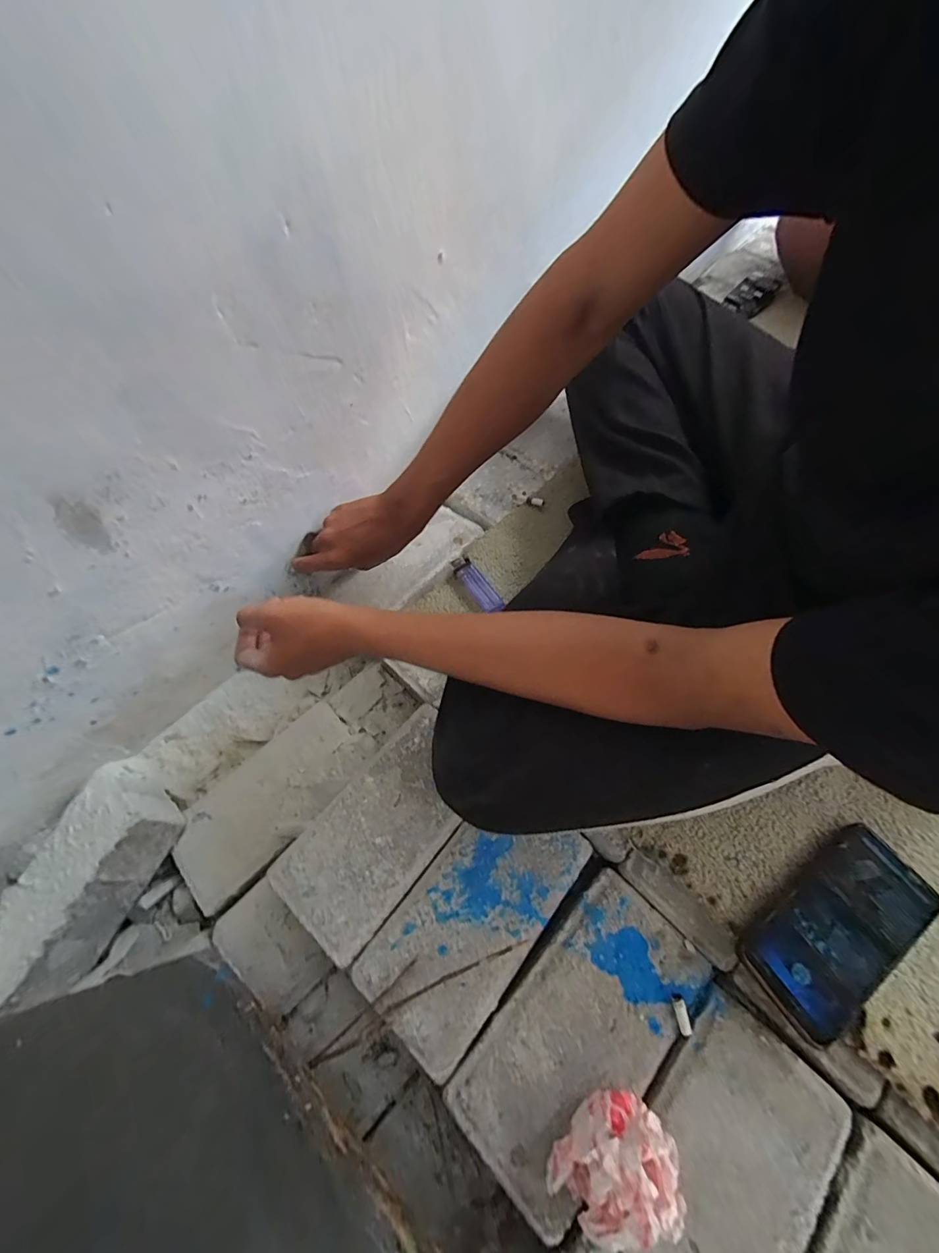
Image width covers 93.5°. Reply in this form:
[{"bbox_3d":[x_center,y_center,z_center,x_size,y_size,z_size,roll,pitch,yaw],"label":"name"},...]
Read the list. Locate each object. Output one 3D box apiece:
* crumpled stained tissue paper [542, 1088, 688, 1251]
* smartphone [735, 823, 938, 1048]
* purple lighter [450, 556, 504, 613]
[{"bbox_3d":[0.090,0.339,0.280,0.077,0.062,0.053,-5,62,0],"label":"crumpled stained tissue paper"},{"bbox_3d":[0.286,0.230,0.342,0.161,0.007,0.073,-29,58,-16],"label":"smartphone"},{"bbox_3d":[0.008,-0.047,0.498,0.024,0.013,0.078,-33,65,-14],"label":"purple lighter"}]

